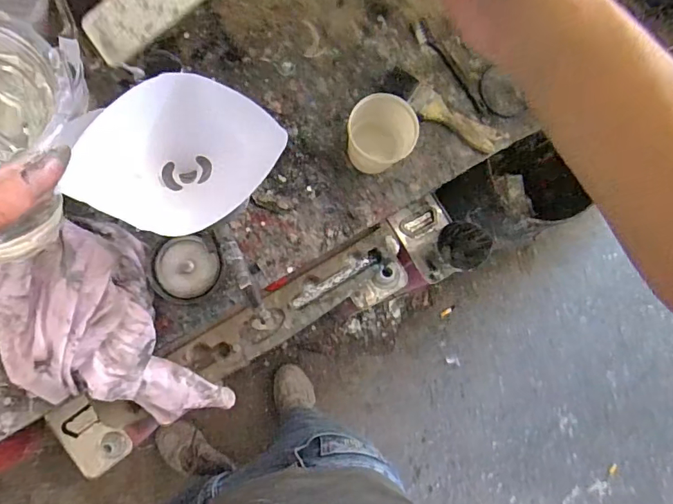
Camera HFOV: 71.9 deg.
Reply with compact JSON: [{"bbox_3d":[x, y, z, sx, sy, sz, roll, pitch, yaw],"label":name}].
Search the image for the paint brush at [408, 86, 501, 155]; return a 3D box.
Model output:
[{"bbox_3d":[0.182,-0.205,0.715,0.149,0.020,0.044,31,78,1],"label":"paint brush"}]

